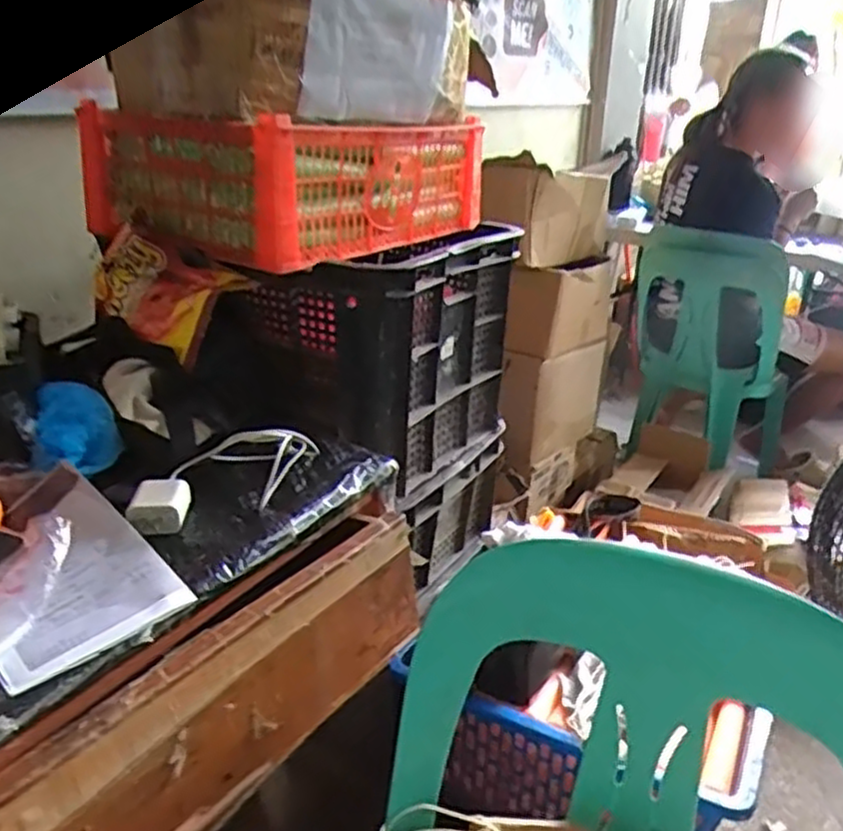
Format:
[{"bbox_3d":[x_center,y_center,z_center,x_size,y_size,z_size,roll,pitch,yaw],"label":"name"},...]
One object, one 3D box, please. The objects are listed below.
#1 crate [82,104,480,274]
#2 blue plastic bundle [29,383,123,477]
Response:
[{"bbox_3d":[-0.173,-0.328,1.006,0.331,0.144,0.448,15,28,27],"label":"crate"},{"bbox_3d":[-0.316,0.010,0.665,0.071,0.052,0.094,-10,27,-22],"label":"blue plastic bundle"}]

